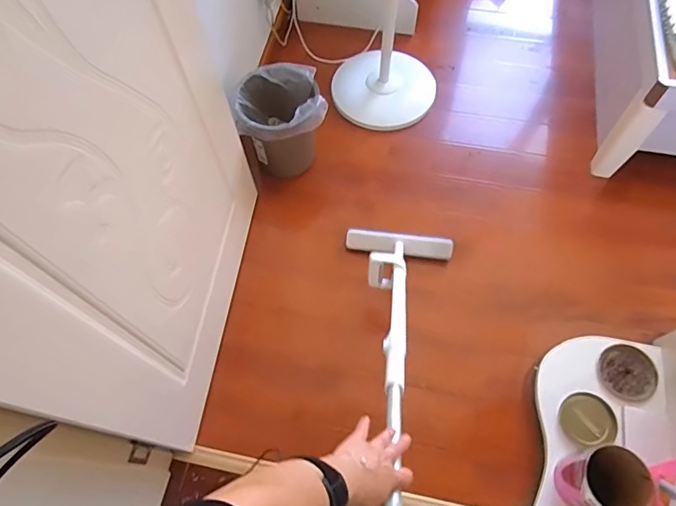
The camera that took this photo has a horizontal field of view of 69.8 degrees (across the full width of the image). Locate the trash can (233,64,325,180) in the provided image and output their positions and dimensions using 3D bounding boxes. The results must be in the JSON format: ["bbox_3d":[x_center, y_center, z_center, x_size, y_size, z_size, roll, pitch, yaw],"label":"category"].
[{"bbox_3d":[-0.162,-0.404,1.509,0.244,0.244,0.264,-3,63,0],"label":"trash can"}]

